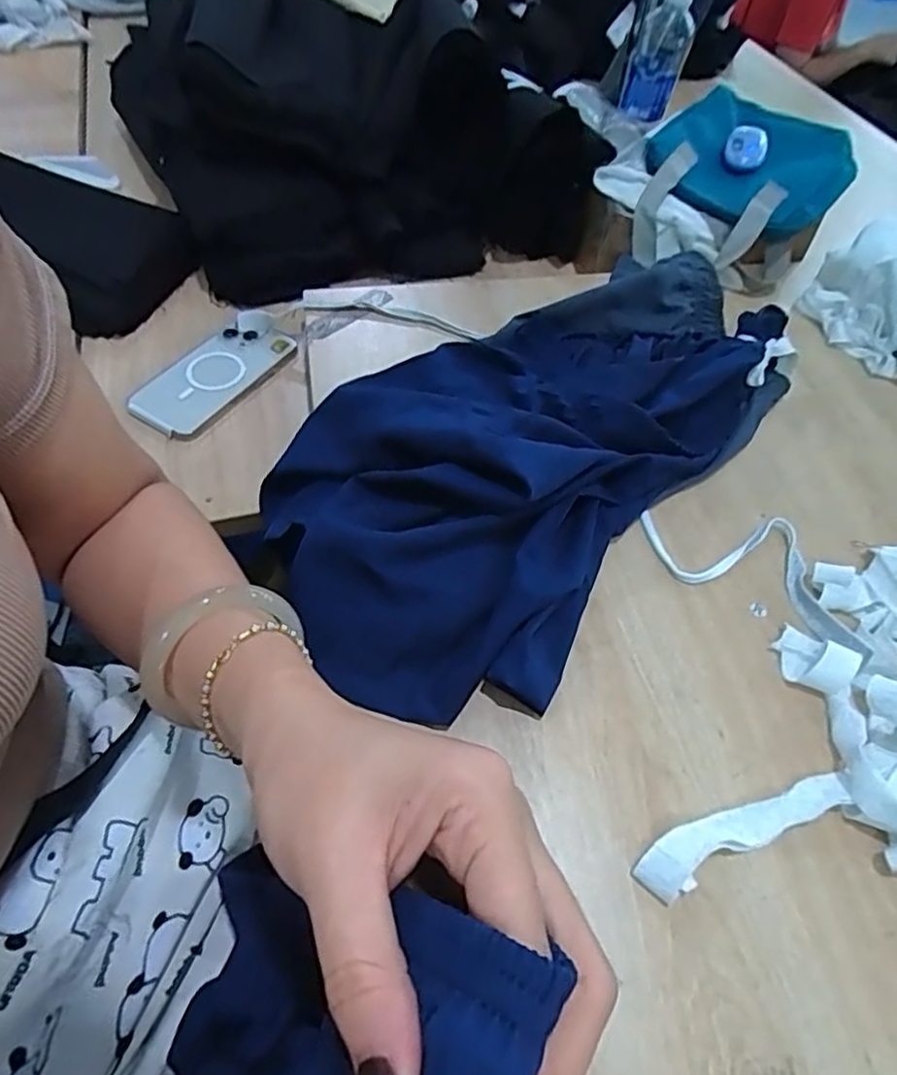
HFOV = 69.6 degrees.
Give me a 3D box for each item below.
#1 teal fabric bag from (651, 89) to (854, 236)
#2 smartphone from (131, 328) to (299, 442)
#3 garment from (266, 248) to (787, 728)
[{"bbox_3d":[0.322,-0.403,0.692,0.192,0.049,0.185,35,60,19],"label":"teal fabric bag"},{"bbox_3d":[-0.226,-0.155,0.617,0.080,0.015,0.161,32,56,4],"label":"smartphone"},{"bbox_3d":[0.081,-0.095,0.514,0.260,0.085,0.471,39,61,21],"label":"garment"}]

